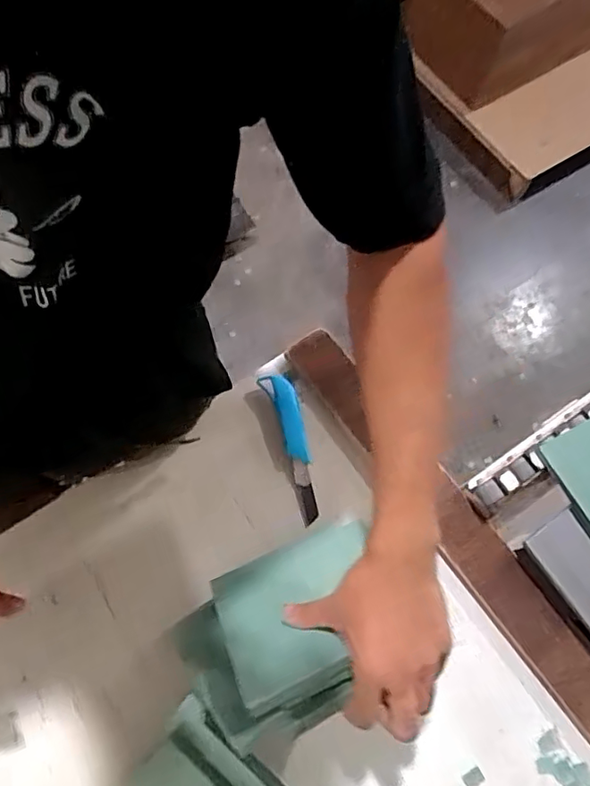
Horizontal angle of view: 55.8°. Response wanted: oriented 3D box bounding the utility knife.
[{"bbox_3d":[0.001,0.067,0.719,0.041,0.025,0.194,-17,70,-9],"label":"utility knife"}]

